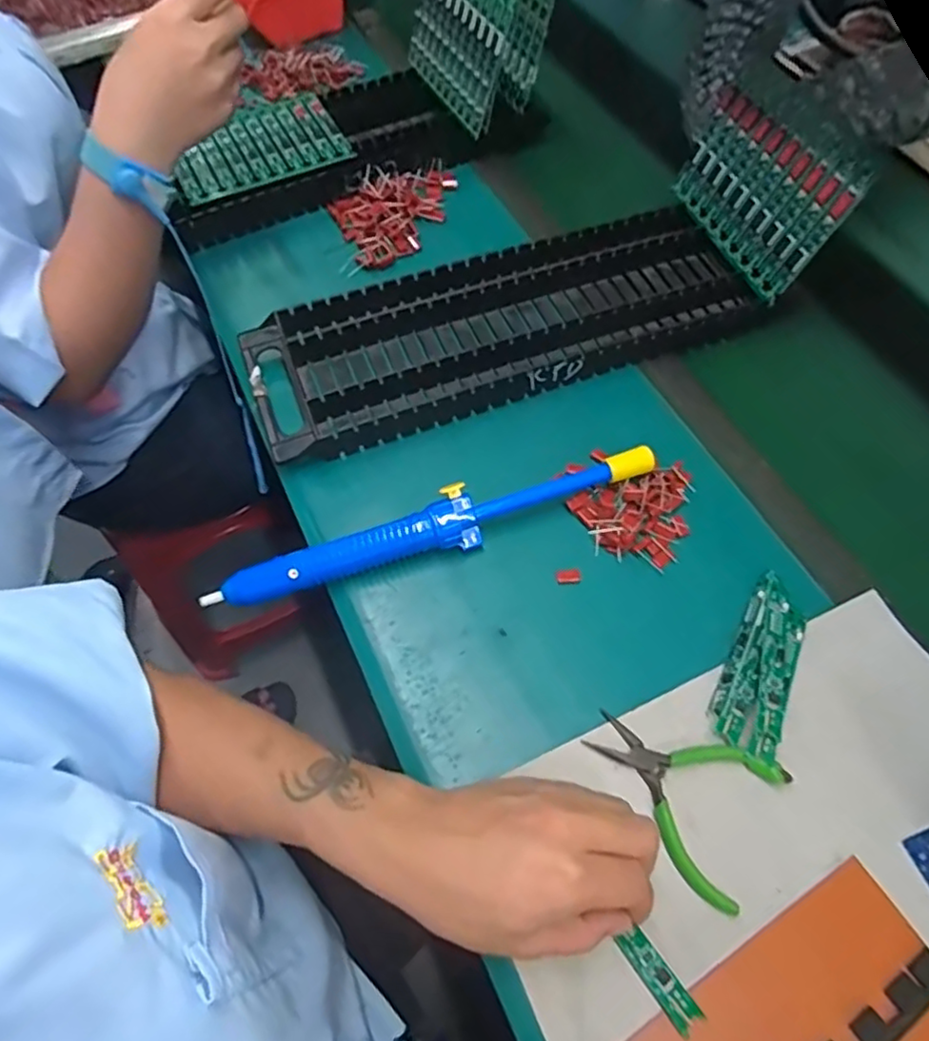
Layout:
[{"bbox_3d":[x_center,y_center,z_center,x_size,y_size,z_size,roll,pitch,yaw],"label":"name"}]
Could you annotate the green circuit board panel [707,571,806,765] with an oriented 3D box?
[{"bbox_3d":[0.187,0.089,0.398,0.038,0.017,0.116,24,63,11],"label":"green circuit board panel"}]

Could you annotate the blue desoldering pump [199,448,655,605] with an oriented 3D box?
[{"bbox_3d":[-0.018,0.002,0.435,0.313,0.024,0.037,-20,63,-13],"label":"blue desoldering pump"}]

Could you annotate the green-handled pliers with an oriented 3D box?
[{"bbox_3d":[0.121,0.156,0.365,0.104,0.014,0.083,29,64,13],"label":"green-handled pliers"}]

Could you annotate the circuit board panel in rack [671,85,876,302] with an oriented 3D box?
[{"bbox_3d":[0.239,-0.273,0.519,0.007,0.102,0.159,-9,58,-27],"label":"circuit board panel in rack"}]

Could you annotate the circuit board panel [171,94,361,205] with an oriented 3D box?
[{"bbox_3d":[-0.202,-0.367,0.617,0.161,0.008,0.102,-23,69,-11],"label":"circuit board panel"}]

